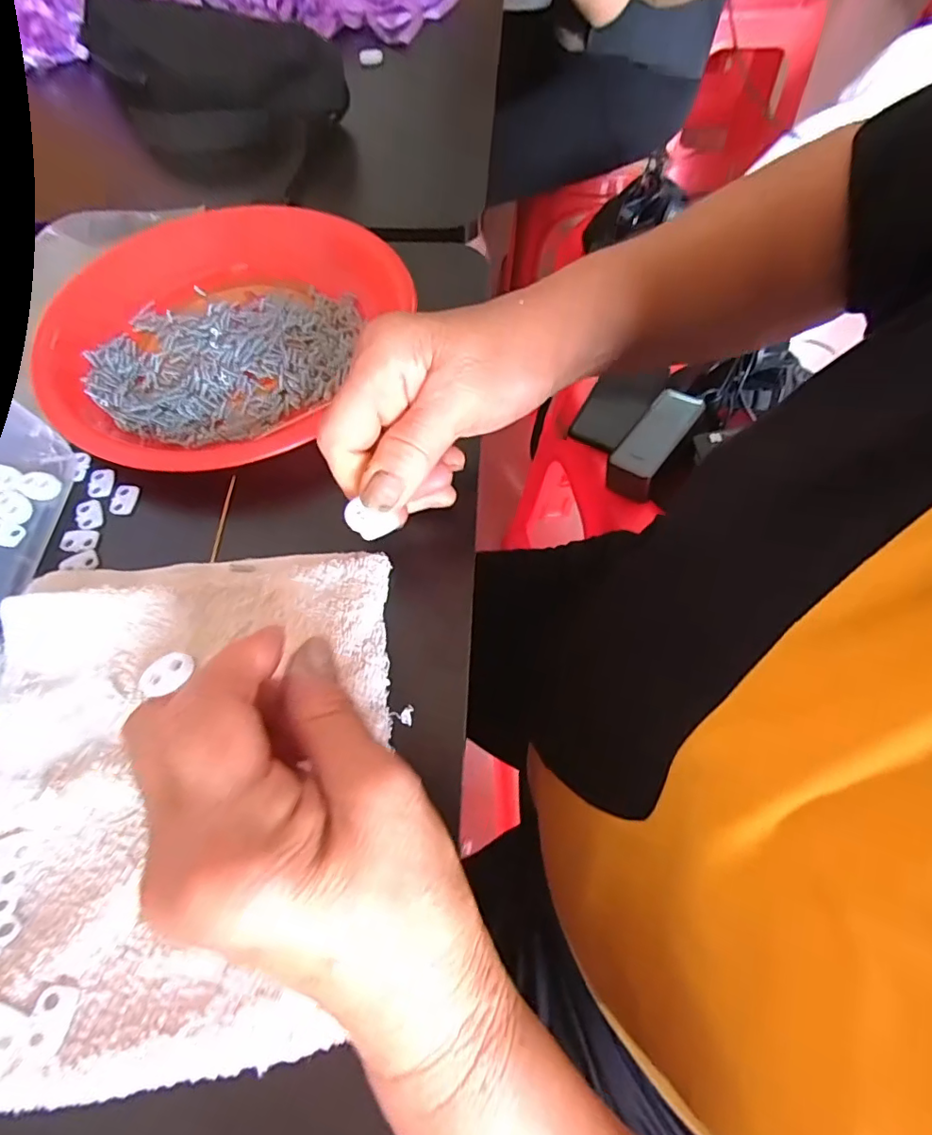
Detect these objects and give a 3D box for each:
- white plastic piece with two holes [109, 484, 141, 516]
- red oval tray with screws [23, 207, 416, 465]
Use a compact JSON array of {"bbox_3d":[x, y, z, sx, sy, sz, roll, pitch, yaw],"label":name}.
[{"bbox_3d":[-0.193,-0.038,0.306,0.013,0.005,0.019,8,63,5],"label":"white plastic piece with two holes"},{"bbox_3d":[-0.166,-0.158,0.352,0.205,0.027,0.221,26,66,14],"label":"red oval tray with screws"}]

